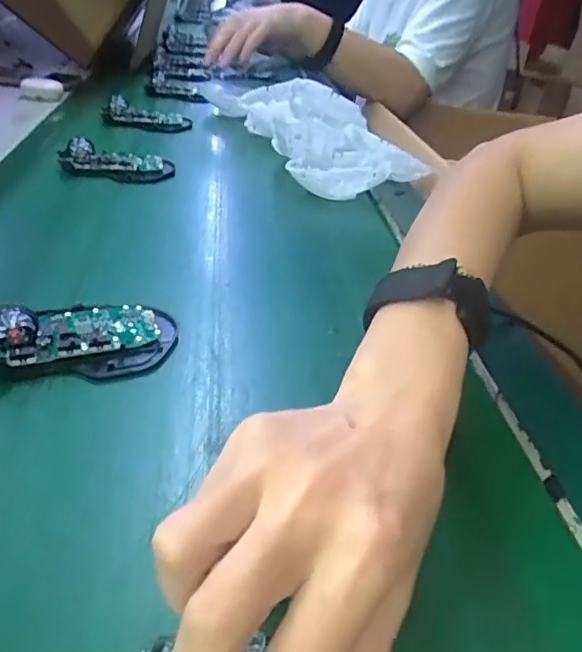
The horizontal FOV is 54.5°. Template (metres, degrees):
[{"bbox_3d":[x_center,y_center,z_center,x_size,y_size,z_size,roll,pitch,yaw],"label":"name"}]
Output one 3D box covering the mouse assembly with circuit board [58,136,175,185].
[{"bbox_3d":[-0.180,-0.172,0.592,0.113,0.030,0.063,-4,34,-20],"label":"mouse assembly with circuit board"}]

